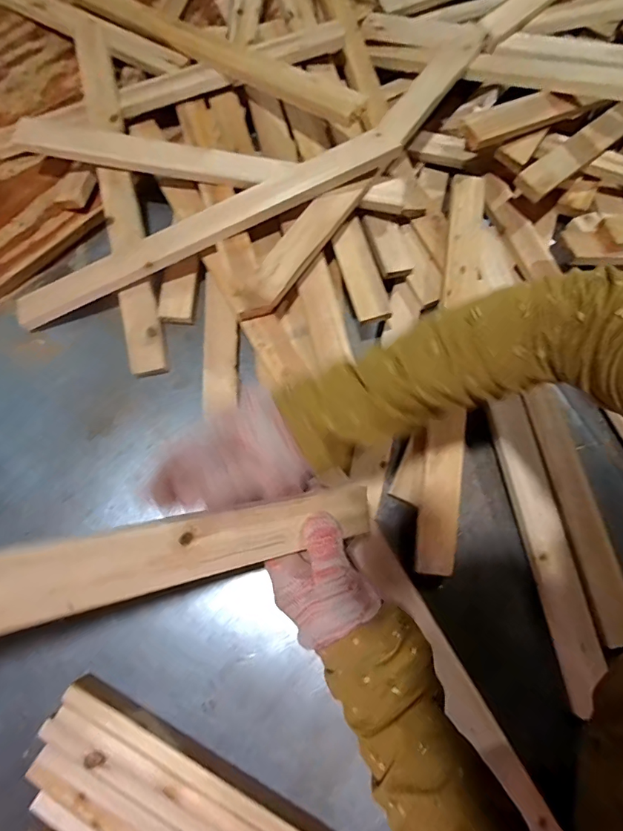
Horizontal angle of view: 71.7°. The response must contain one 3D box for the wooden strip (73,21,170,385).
[{"bbox_3d":[-0.249,-0.294,0.552,0.044,0.019,0.503,-12,81,-12],"label":"wooden strip"}]

